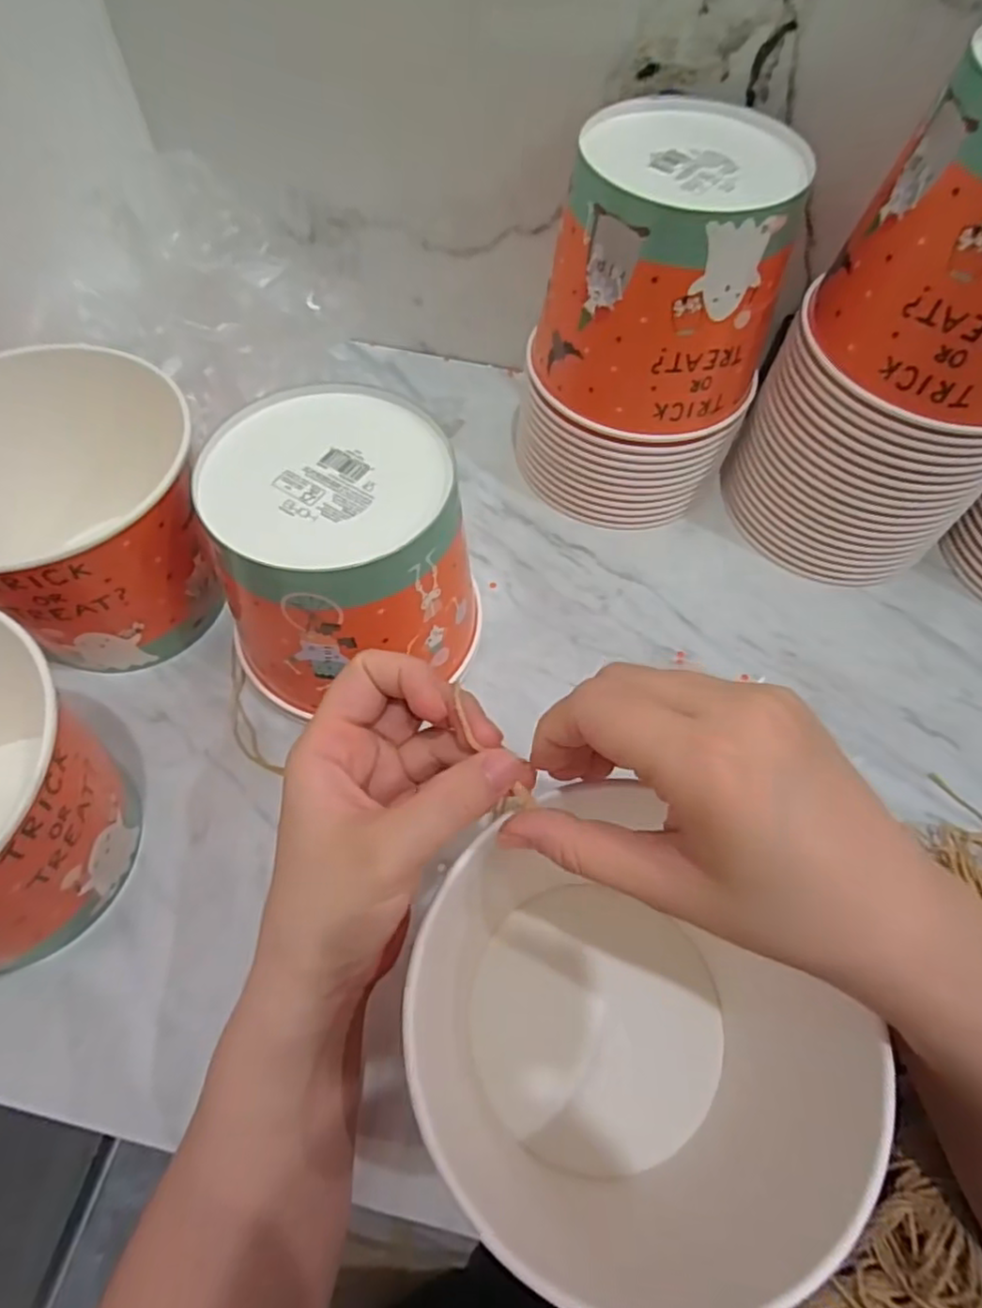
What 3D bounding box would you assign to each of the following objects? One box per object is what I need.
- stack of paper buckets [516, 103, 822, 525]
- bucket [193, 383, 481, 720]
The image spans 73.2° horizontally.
[{"bbox_3d":[0.110,-0.208,0.452,0.147,0.222,0.128,20,61,9],"label":"stack of paper buckets"},{"bbox_3d":[-0.082,-0.052,0.395,0.131,0.144,0.135,1,60,-2],"label":"bucket"}]

